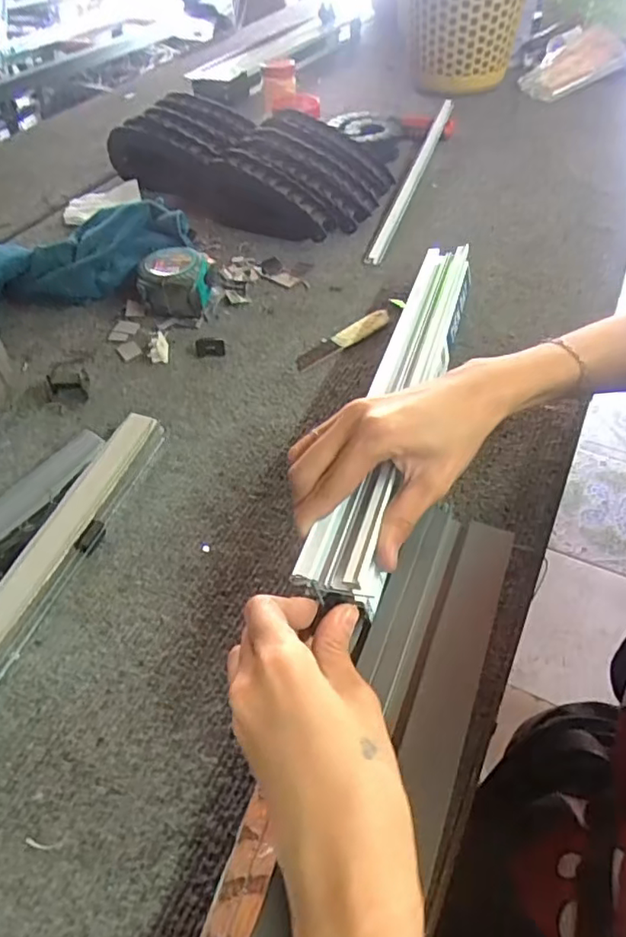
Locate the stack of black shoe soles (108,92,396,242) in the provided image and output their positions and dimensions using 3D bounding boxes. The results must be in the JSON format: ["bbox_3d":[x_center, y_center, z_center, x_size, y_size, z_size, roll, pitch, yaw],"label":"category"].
[{"bbox_3d":[-0.076,-0.354,0.673,0.309,0.082,0.183,15,51,13],"label":"stack of black shoe soles"}]

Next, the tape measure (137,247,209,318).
[{"bbox_3d":[-0.125,-0.170,0.537,0.058,0.041,0.057,1,49,2],"label":"tape measure"}]

